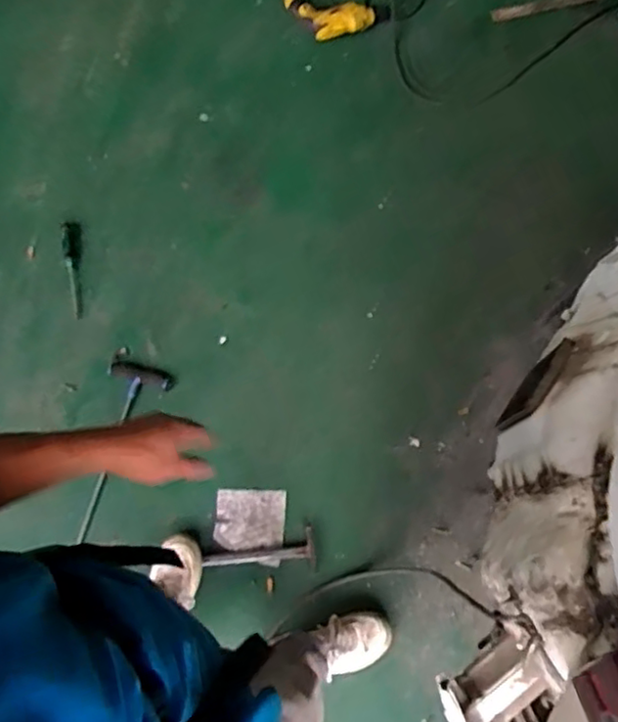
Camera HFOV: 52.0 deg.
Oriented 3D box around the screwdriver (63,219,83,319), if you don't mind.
[{"bbox_3d":[-0.594,-0.231,1.587,0.047,0.030,0.256,-7,74,-2],"label":"screwdriver"}]

